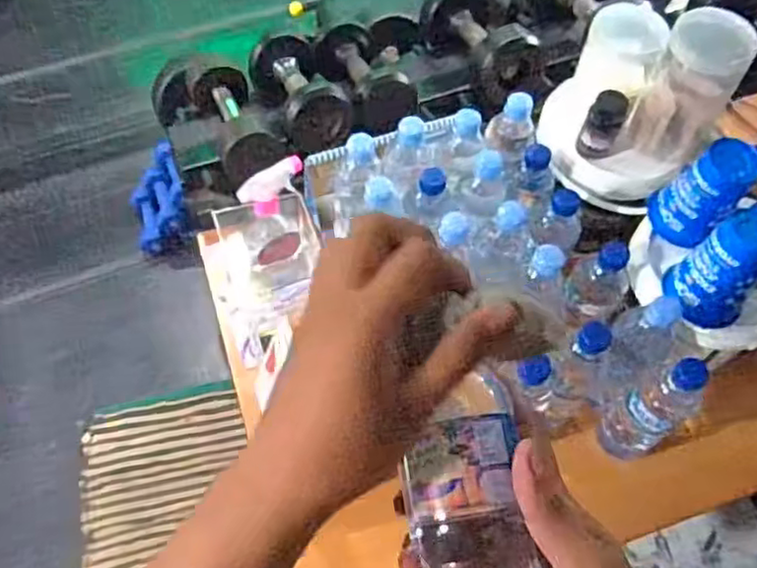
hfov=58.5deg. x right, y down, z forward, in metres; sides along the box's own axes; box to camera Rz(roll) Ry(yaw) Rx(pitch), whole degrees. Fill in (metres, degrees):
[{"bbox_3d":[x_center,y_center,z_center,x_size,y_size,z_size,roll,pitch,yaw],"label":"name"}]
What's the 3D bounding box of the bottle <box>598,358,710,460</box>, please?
[{"bbox_3d":[0.312,0.147,0.777,0.050,0.210,0.062,-36,67,-21],"label":"bottle"}]

